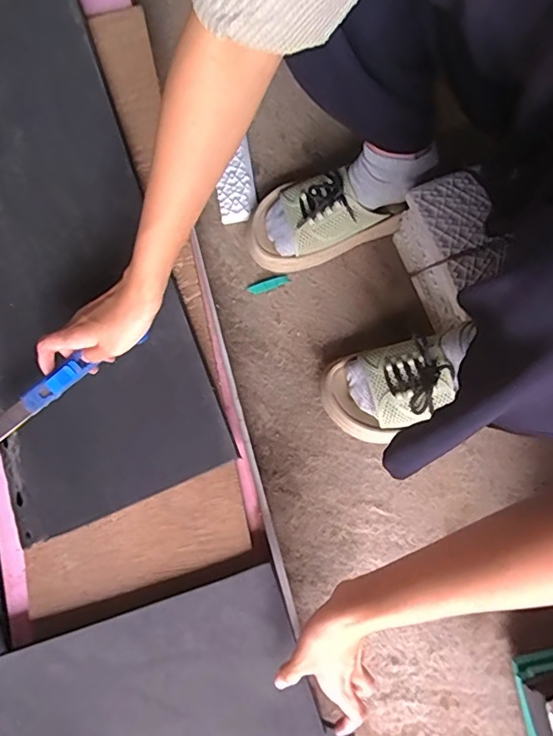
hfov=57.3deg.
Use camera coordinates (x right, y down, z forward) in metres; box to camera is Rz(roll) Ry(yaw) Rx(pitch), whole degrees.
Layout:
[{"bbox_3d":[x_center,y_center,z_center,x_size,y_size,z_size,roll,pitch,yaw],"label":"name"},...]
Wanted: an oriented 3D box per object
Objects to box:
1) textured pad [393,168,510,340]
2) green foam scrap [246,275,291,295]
[{"bbox_3d":[0.191,-0.120,0.558,0.065,0.121,0.143,-18,80,-3],"label":"textured pad"},{"bbox_3d":[-0.010,-0.103,0.625,0.052,0.008,0.014,-16,80,-2],"label":"green foam scrap"}]

